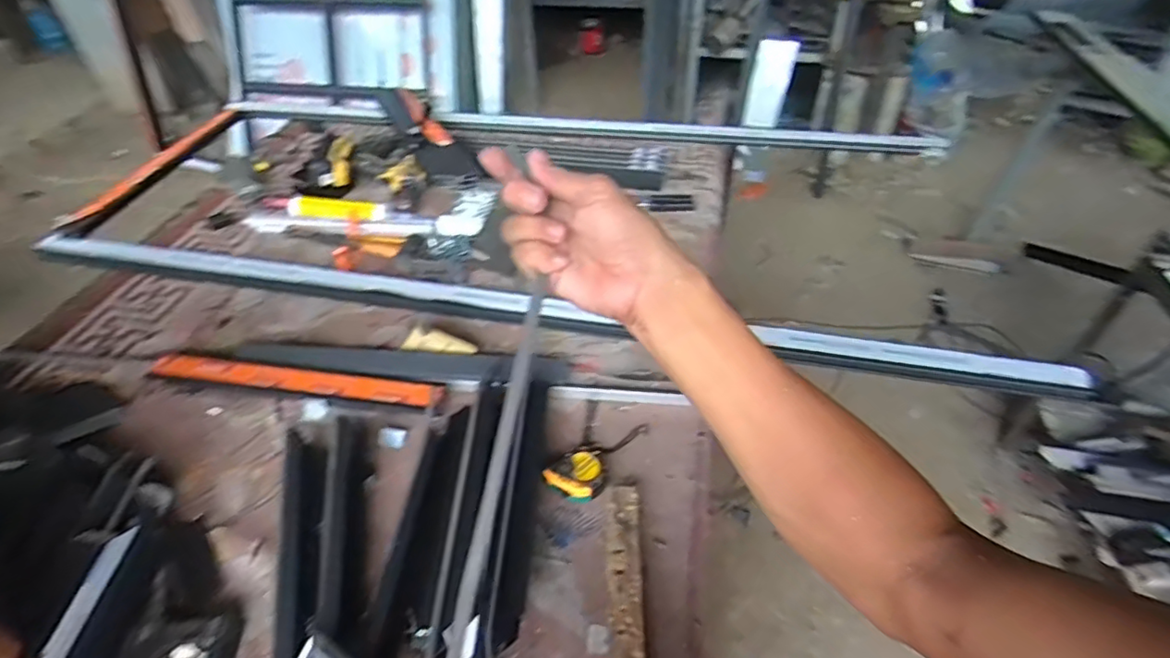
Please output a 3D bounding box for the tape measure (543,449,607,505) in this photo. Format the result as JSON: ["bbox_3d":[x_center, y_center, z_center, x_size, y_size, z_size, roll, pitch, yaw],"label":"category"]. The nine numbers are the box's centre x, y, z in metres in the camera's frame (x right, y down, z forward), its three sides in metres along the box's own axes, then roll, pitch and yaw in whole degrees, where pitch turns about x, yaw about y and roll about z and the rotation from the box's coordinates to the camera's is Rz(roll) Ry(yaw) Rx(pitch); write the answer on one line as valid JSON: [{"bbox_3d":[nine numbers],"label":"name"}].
[{"bbox_3d":[-0.007,0.200,0.818,0.075,0.041,0.074,25,49,27],"label":"tape measure"}]

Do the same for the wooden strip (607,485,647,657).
[{"bbox_3d":[0.048,0.313,0.700,0.040,0.040,0.267,0,42,2],"label":"wooden strip"}]

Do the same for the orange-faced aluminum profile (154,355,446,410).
[{"bbox_3d":[-0.442,0.085,0.910,0.462,0.046,0.035,4,43,7],"label":"orange-faced aluminum profile"}]

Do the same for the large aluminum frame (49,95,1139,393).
[{"bbox_3d":[-0.067,-0.330,1.337,1.892,0.091,0.907,8,46,8],"label":"large aluminum frame"}]

